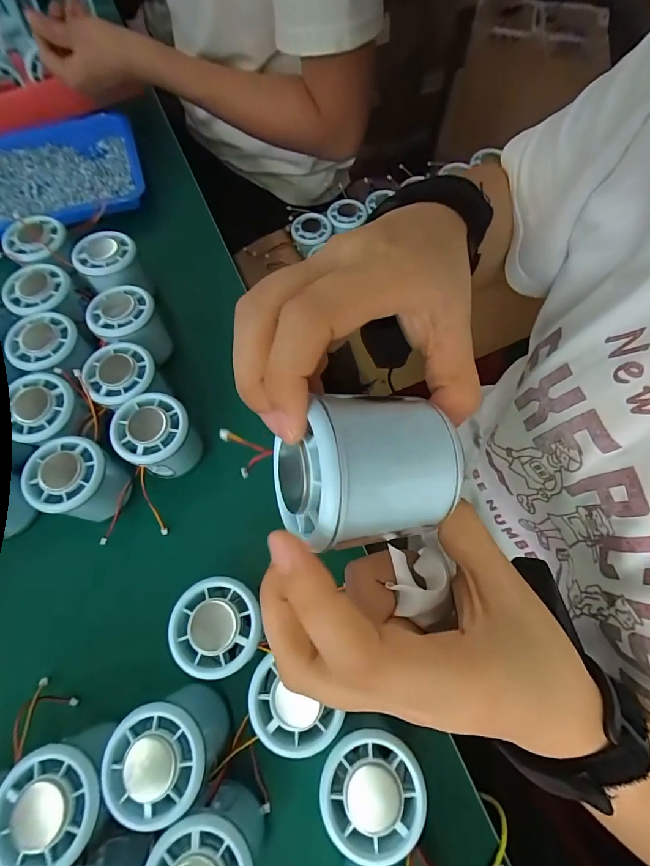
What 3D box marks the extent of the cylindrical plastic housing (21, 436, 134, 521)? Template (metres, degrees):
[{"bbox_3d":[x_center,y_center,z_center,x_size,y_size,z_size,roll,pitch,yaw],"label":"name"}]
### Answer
[{"bbox_3d":[-0.190,0.039,0.308,0.056,0.057,0.054,-1,67,1],"label":"cylindrical plastic housing"}]

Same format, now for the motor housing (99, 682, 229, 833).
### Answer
[{"bbox_3d":[-0.096,0.195,0.239,0.055,0.062,0.053,-1,67,1],"label":"motor housing"}]

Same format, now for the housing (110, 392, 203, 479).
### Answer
[{"bbox_3d":[-0.133,0.006,0.323,0.056,0.063,0.057,-1,67,1],"label":"housing"}]

